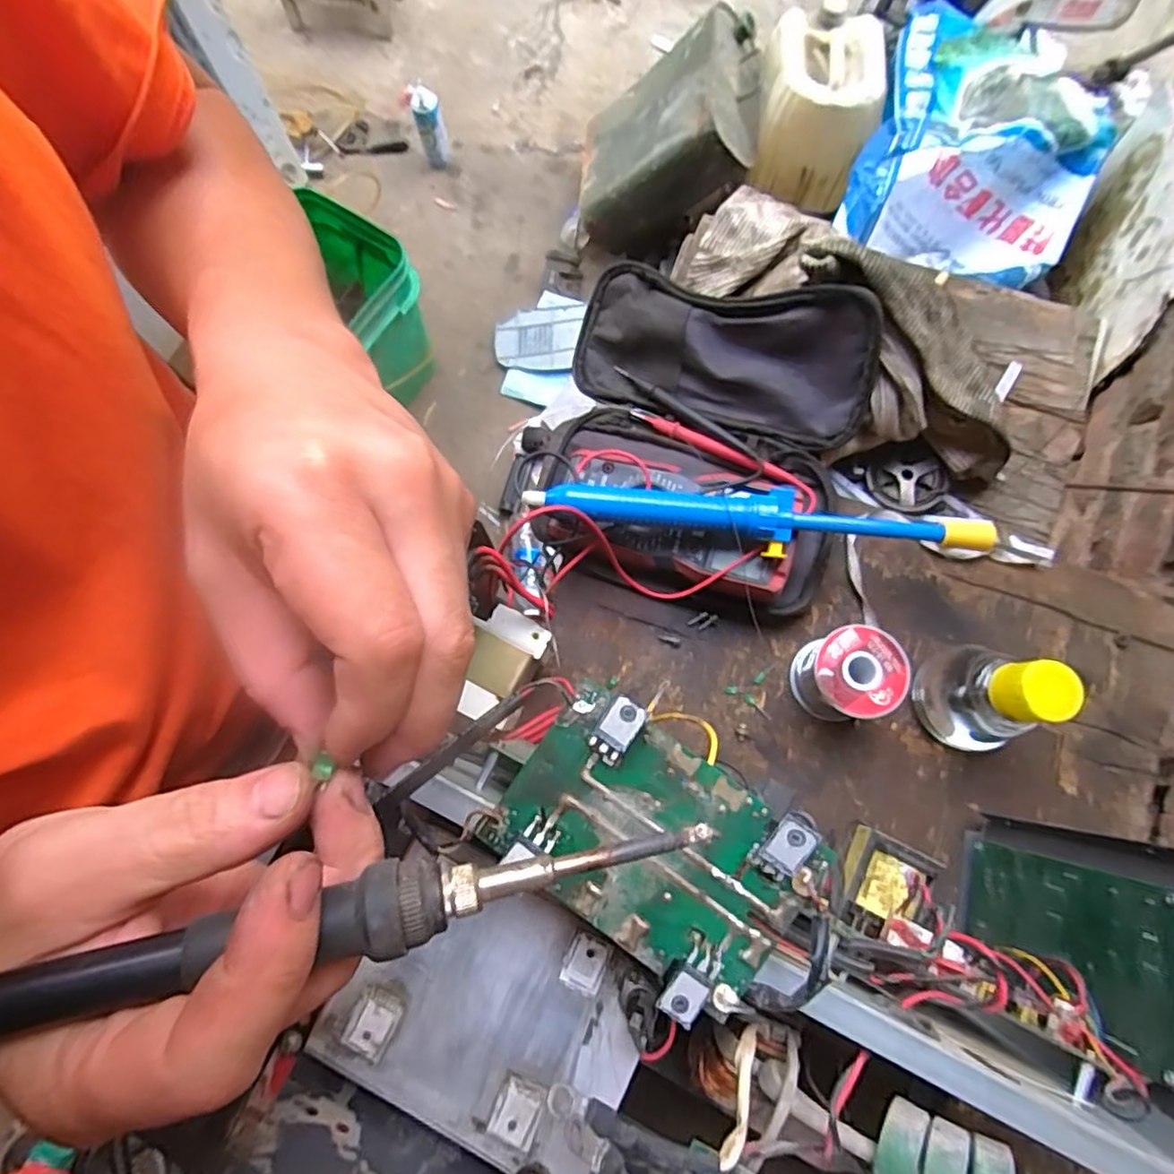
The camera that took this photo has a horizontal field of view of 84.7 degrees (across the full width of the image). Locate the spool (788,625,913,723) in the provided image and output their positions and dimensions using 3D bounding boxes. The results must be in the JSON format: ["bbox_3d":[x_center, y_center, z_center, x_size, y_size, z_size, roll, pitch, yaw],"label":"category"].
[{"bbox_3d":[0.191,0.065,0.475,0.062,0.070,0.062,0,78,1],"label":"spool"}]

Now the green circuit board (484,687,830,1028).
[{"bbox_3d":[0.027,0.108,0.267,0.124,0.026,0.085,35,80,8],"label":"green circuit board"}]

